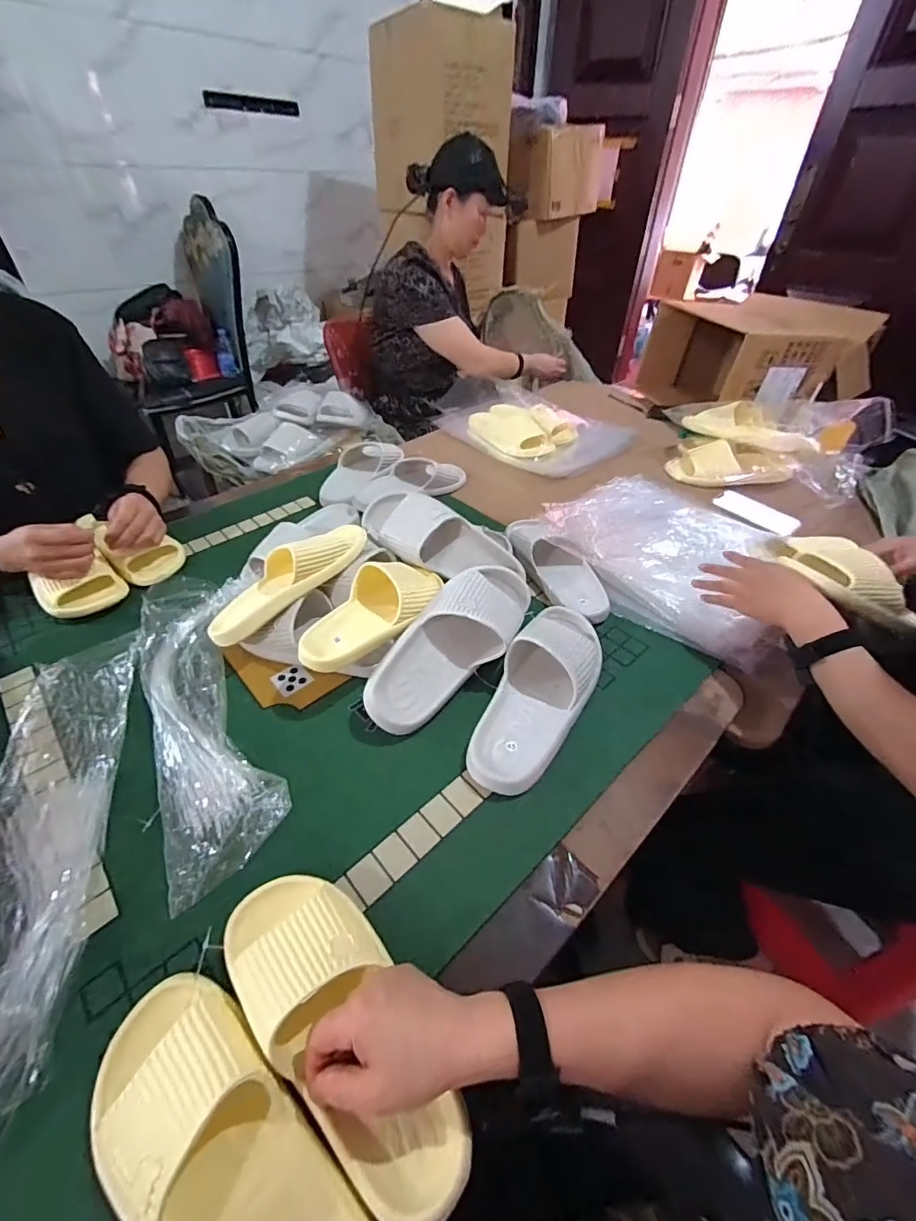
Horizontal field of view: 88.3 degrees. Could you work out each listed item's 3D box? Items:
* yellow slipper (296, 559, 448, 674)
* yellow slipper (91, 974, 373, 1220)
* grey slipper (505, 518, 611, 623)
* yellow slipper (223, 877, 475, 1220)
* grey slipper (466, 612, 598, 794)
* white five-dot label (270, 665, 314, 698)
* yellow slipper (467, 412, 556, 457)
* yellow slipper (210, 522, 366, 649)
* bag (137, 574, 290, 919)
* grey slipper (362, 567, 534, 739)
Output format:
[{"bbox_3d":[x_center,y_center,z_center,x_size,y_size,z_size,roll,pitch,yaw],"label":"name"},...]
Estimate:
[{"bbox_3d":[-0.113,-0.013,0.633,0.228,0.069,0.112,-28,51,-28],"label":"yellow slipper"},{"bbox_3d":[-0.159,0.357,0.311,0.256,0.063,0.106,25,47,23],"label":"yellow slipper"},{"bbox_3d":[0.163,-0.085,0.776,0.096,0.060,0.243,-12,45,-15],"label":"grey slipper"},{"bbox_3d":[-0.092,0.315,0.361,0.102,0.070,0.248,-29,61,-30],"label":"yellow slipper"},{"bbox_3d":[0.109,0.092,0.596,0.113,0.068,0.289,21,46,18],"label":"grey slipper"},{"bbox_3d":[-0.223,0.093,0.637,0.044,0.004,0.045,-29,51,-29],"label":"white five-dot label"},{"bbox_3d":[0.116,-0.450,1.153,0.122,0.060,0.240,-28,51,-28],"label":"yellow slipper"},{"bbox_3d":[-0.244,-0.055,0.665,0.260,0.063,0.100,-42,57,-19],"label":"yellow slipper"},{"bbox_3d":[-0.311,0.110,0.579,0.152,0.034,0.436,-14,45,-18],"label":"bag"},{"bbox_3d":[0.004,0.039,0.630,0.118,0.082,0.299,29,49,26],"label":"grey slipper"}]

